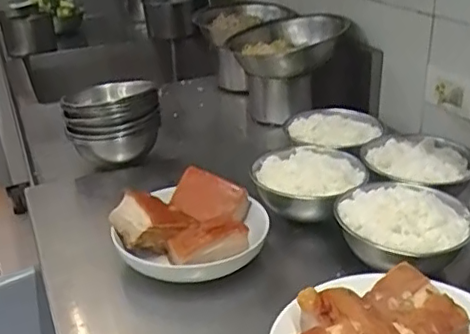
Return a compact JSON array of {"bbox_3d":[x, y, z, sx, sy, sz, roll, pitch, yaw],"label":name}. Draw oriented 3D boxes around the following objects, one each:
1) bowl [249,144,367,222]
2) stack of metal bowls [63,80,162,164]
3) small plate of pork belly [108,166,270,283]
[{"bbox_3d":[0.109,0.034,0.893,0.157,0.082,0.146,-3,26,1],"label":"bowl"},{"bbox_3d":[-0.223,-0.075,1.096,0.158,0.138,0.147,-12,27,-17],"label":"stack of metal bowls"},{"bbox_3d":[-0.060,0.080,0.806,0.197,0.099,0.177,-11,27,-16],"label":"small plate of pork belly"}]

